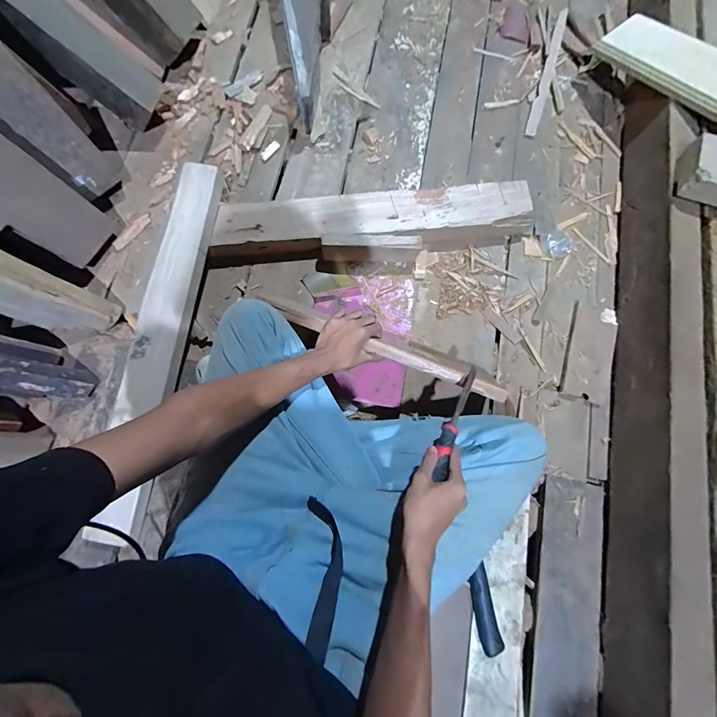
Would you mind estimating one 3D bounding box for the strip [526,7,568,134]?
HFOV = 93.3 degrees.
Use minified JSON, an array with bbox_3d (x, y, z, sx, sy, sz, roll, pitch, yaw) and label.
[{"bbox_3d":[0.484,-0.738,0.865,0.027,0.012,0.424,18,80,6],"label":"strip"}]

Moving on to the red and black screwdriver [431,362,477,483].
[{"bbox_3d":[0.152,0.094,0.533,0.023,0.020,0.204,29,57,4],"label":"red and black screwdriver"}]

